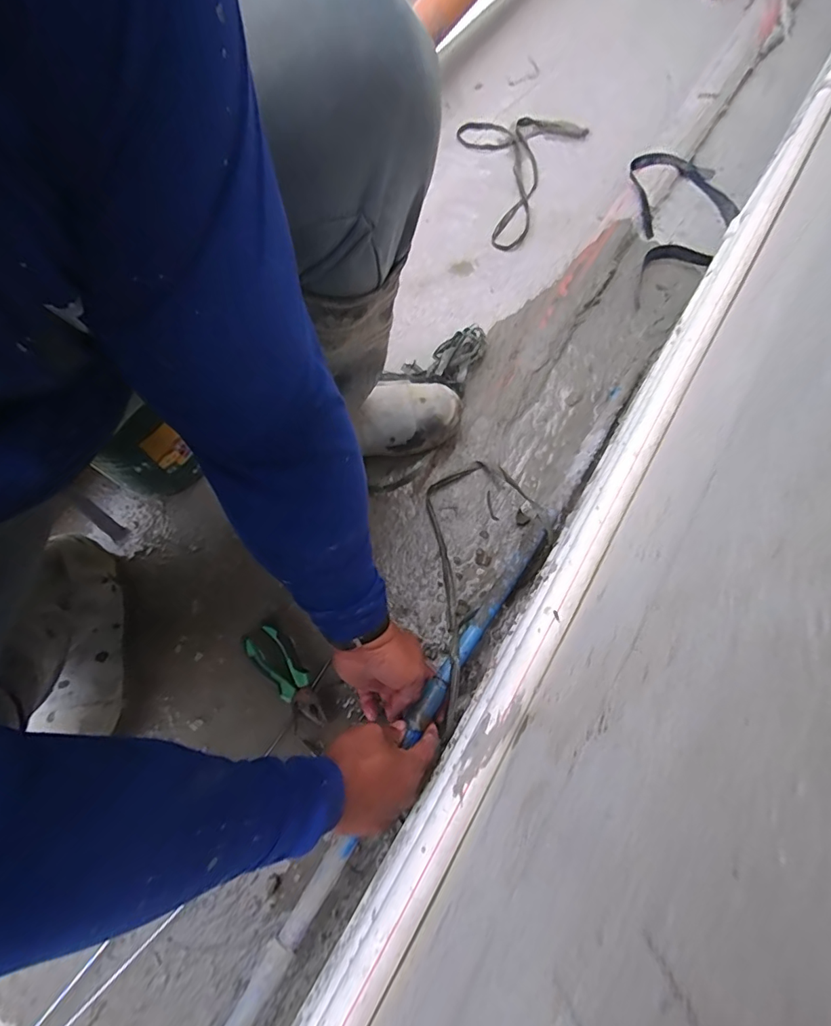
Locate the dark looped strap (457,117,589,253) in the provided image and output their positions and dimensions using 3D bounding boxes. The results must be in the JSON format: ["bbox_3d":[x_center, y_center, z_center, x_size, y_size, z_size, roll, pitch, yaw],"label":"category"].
[{"bbox_3d":[0.170,-0.704,0.989,0.241,0.026,0.383,25,71,12],"label":"dark looped strap"}]

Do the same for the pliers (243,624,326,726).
[{"bbox_3d":[-0.163,0.207,0.617,0.047,0.014,0.146,-40,71,-13],"label":"pliers"}]

